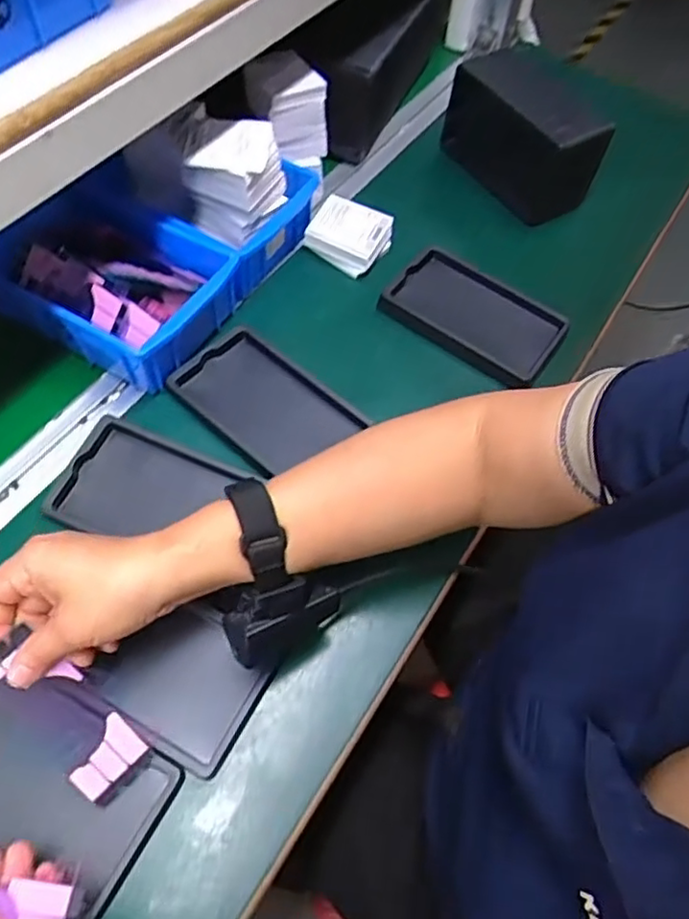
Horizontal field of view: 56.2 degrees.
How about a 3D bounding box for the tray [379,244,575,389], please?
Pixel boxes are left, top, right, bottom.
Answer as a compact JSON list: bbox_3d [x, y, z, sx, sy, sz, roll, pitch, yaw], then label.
[{"bbox_3d":[0.126,-0.140,0.616,0.161,0.021,0.100,33,63,14],"label":"tray"}]

